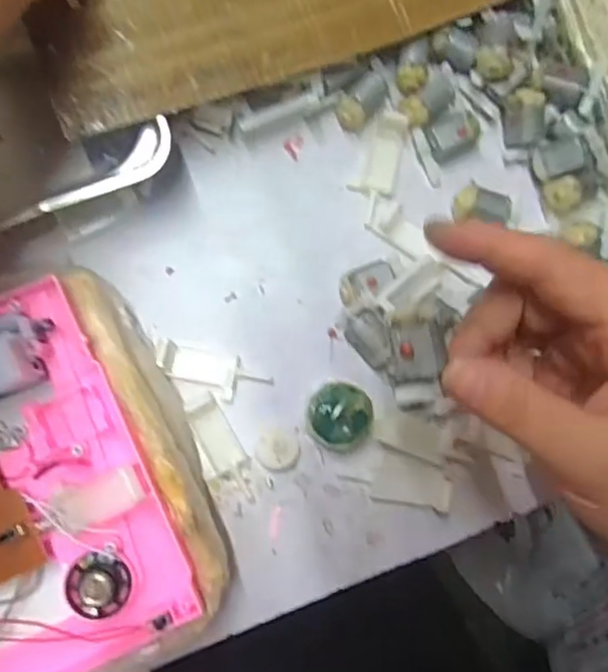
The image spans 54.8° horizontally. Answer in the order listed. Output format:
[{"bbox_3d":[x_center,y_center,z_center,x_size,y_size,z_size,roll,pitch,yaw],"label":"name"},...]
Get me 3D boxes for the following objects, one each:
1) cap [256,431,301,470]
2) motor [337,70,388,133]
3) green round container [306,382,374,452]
[{"bbox_3d":[-0.013,0.059,0.302,0.022,0.007,0.020,0,86,-6],"label":"cap"},{"bbox_3d":[0.031,-0.125,0.313,0.017,0.016,0.030,40,83,-2],"label":"motor"},{"bbox_3d":[0.018,0.041,0.301,0.036,0.016,0.032,39,83,-2],"label":"green round container"}]

